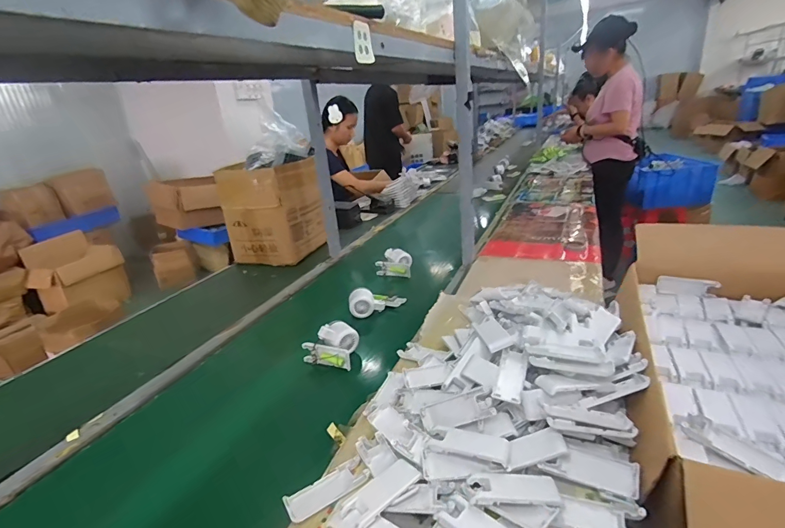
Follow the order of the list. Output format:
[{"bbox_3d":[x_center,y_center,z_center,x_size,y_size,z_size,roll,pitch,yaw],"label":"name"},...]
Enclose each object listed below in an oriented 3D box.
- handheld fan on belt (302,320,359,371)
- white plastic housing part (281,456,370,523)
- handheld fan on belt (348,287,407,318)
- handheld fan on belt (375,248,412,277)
[{"bbox_3d":[-0.117,0.153,0.796,0.099,0.060,0.074,5,24,24],"label":"handheld fan on belt"},{"bbox_3d":[-0.081,0.280,0.506,0.103,0.014,0.044,-17,25,-28],"label":"white plastic housing part"},{"bbox_3d":[-0.034,0.087,0.967,0.139,0.060,0.045,-1,18,-29],"label":"handheld fan on belt"},{"bbox_3d":[0.002,-0.003,1.163,0.106,0.067,0.055,0,22,12],"label":"handheld fan on belt"}]

